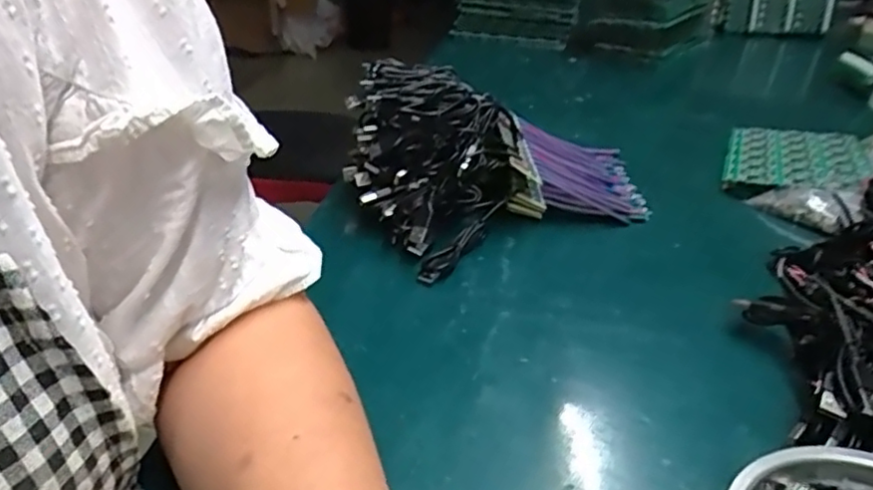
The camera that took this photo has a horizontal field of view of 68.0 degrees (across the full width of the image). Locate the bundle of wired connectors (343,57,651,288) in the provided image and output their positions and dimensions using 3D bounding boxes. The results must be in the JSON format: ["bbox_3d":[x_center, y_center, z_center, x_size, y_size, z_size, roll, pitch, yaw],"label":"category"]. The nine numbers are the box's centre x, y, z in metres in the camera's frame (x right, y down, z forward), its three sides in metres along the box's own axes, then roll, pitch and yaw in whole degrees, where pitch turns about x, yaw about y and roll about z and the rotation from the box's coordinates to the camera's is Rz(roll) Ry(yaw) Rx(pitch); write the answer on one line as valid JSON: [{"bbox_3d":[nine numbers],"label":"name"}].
[{"bbox_3d":[0.071,-0.094,0.609,0.312,0.112,0.222,-14,33,-27],"label":"bundle of wired connectors"}]

